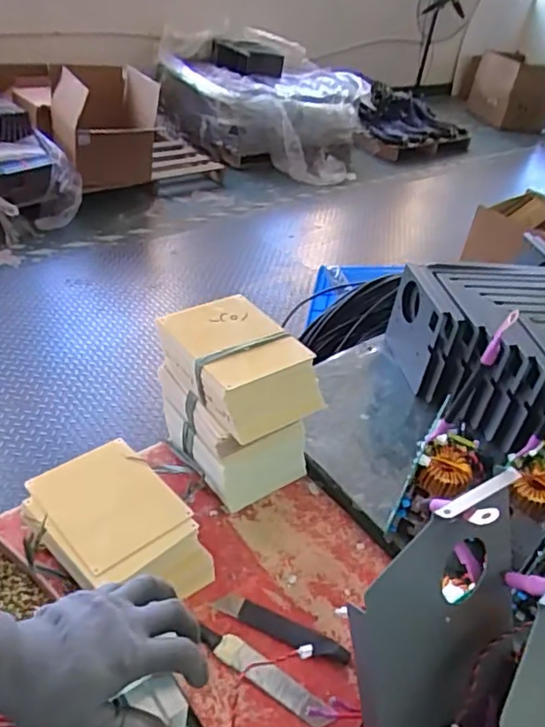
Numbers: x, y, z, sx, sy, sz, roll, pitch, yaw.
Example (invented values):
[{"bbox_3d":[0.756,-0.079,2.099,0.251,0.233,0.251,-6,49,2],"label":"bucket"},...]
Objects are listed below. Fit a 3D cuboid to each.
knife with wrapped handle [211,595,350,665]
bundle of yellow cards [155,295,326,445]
[{"bbox_3d":[0.010,0.273,0.602,0.144,0.011,0.028,20,38,15],"label":"knife with wrapped handle"},{"bbox_3d":[-0.041,0.005,0.686,0.125,0.086,0.170,-20,45,-32],"label":"bundle of yellow cards"}]

